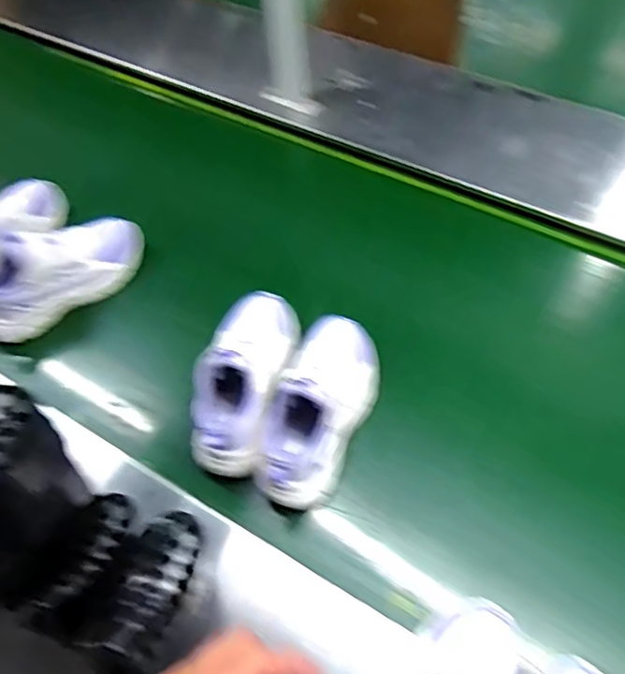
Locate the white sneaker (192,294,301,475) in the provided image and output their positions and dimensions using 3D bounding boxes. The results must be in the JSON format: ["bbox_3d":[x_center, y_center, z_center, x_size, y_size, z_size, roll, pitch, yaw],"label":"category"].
[{"bbox_3d":[-0.076,0.029,0.692,0.083,0.103,0.234,10,60,9],"label":"white sneaker"}]

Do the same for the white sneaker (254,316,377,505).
[{"bbox_3d":[0.009,0.065,0.671,0.097,0.108,0.224,16,61,12],"label":"white sneaker"}]

